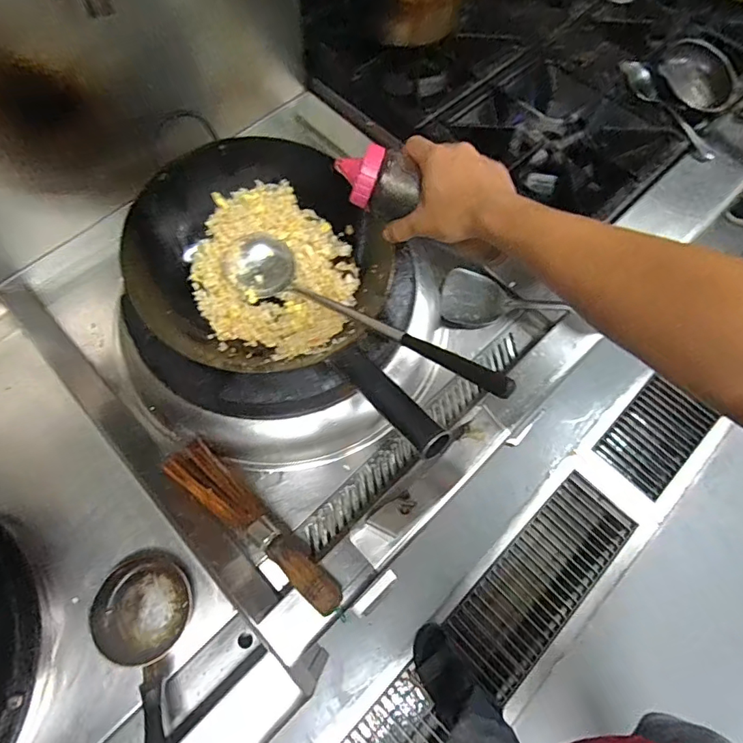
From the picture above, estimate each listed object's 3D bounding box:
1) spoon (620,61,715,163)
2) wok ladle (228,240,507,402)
[{"bbox_3d":[0.451,-0.414,0.747,0.035,0.021,0.231,-21,67,-9],"label":"spoon"},{"bbox_3d":[-0.030,-0.070,0.576,0.431,0.052,0.082,31,68,34],"label":"wok ladle"}]

